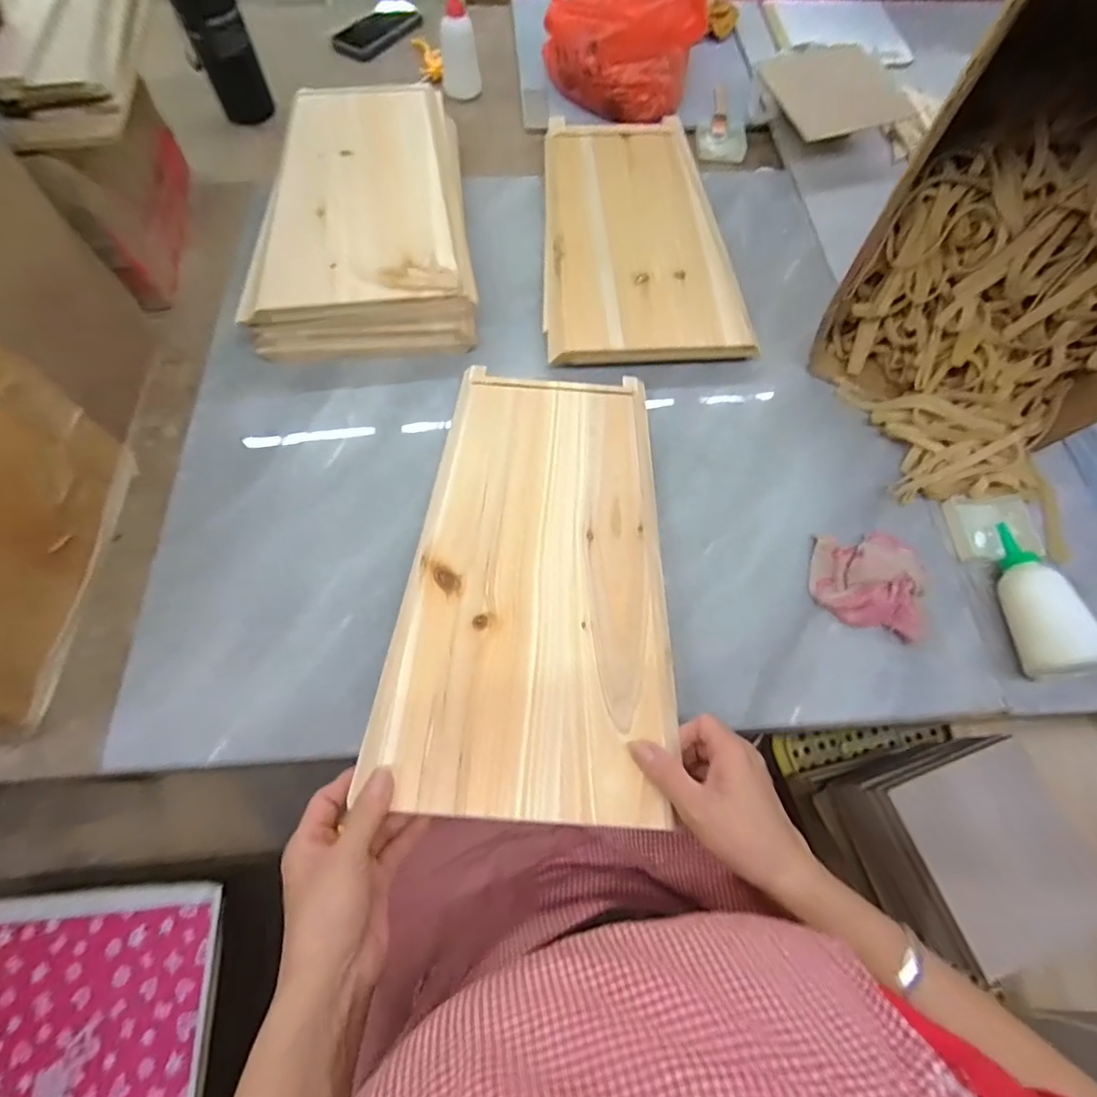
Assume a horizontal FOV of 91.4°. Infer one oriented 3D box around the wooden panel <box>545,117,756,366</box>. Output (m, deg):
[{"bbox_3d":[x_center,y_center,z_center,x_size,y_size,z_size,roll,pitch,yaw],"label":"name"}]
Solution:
[{"bbox_3d":[0.109,-0.427,0.718,0.240,0.033,0.445,-4,67,-1],"label":"wooden panel"}]

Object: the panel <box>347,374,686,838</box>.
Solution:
[{"bbox_3d":[-0.011,0.009,0.488,0.233,0.011,0.421,4,62,0],"label":"panel"}]

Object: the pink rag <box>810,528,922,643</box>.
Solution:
[{"bbox_3d":[0.313,0.031,0.522,0.097,0.034,0.106,7,67,1],"label":"pink rag"}]

